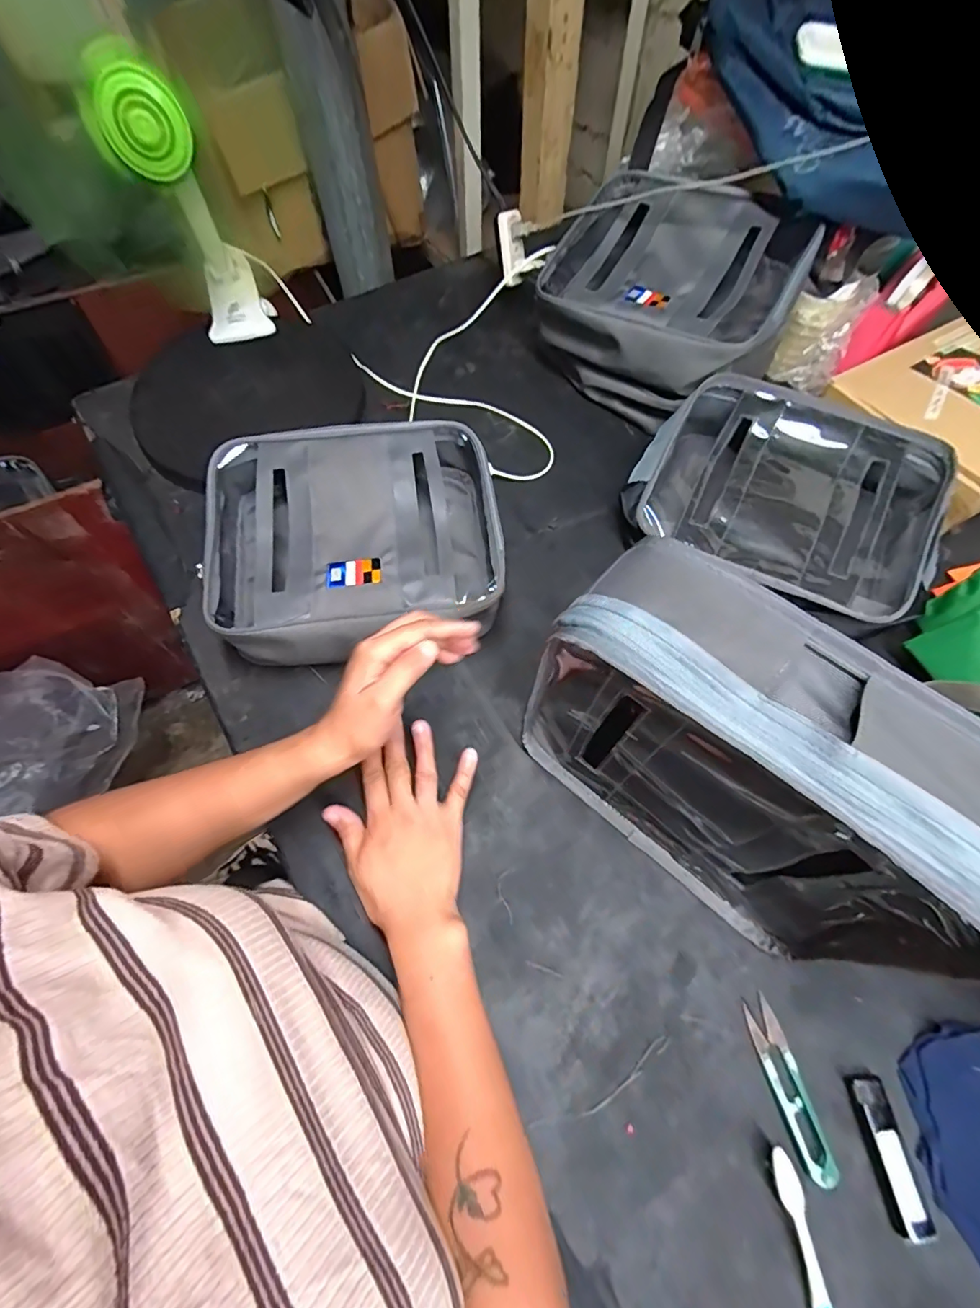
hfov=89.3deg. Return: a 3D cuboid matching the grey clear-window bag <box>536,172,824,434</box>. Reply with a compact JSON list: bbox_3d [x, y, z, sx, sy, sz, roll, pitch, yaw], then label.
[{"bbox_3d":[0.214,-0.431,0.613,0.281,0.108,0.229,36,84,19],"label":"grey clear-window bag"}]

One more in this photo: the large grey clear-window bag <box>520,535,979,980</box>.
[{"bbox_3d":[0.158,0.075,0.340,0.252,0.220,0.110,39,69,17],"label":"large grey clear-window bag"}]

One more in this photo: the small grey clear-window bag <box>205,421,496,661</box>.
[{"bbox_3d":[-0.130,-0.109,0.502,0.268,0.088,0.227,-5,64,-3],"label":"small grey clear-window bag"}]

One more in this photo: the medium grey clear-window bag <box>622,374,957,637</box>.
[{"bbox_3d":[0.305,-0.162,0.523,0.295,0.073,0.230,29,67,13],"label":"medium grey clear-window bag"}]

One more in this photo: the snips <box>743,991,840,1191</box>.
[{"bbox_3d":[0.209,0.303,0.346,0.022,0.006,0.101,-13,64,-6],"label":"snips"}]

